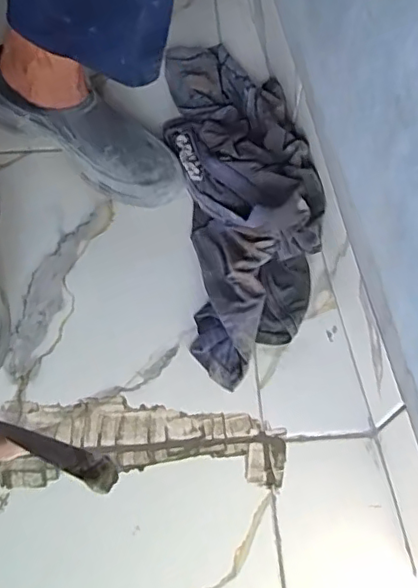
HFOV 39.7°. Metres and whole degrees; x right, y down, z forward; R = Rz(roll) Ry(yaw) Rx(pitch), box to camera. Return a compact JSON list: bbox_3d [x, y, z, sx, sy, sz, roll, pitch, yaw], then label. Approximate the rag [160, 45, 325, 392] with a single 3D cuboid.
[{"bbox_3d":[0.036,-0.151,0.700,0.174,0.085,0.505,-7,63,-3],"label":"rag"}]

